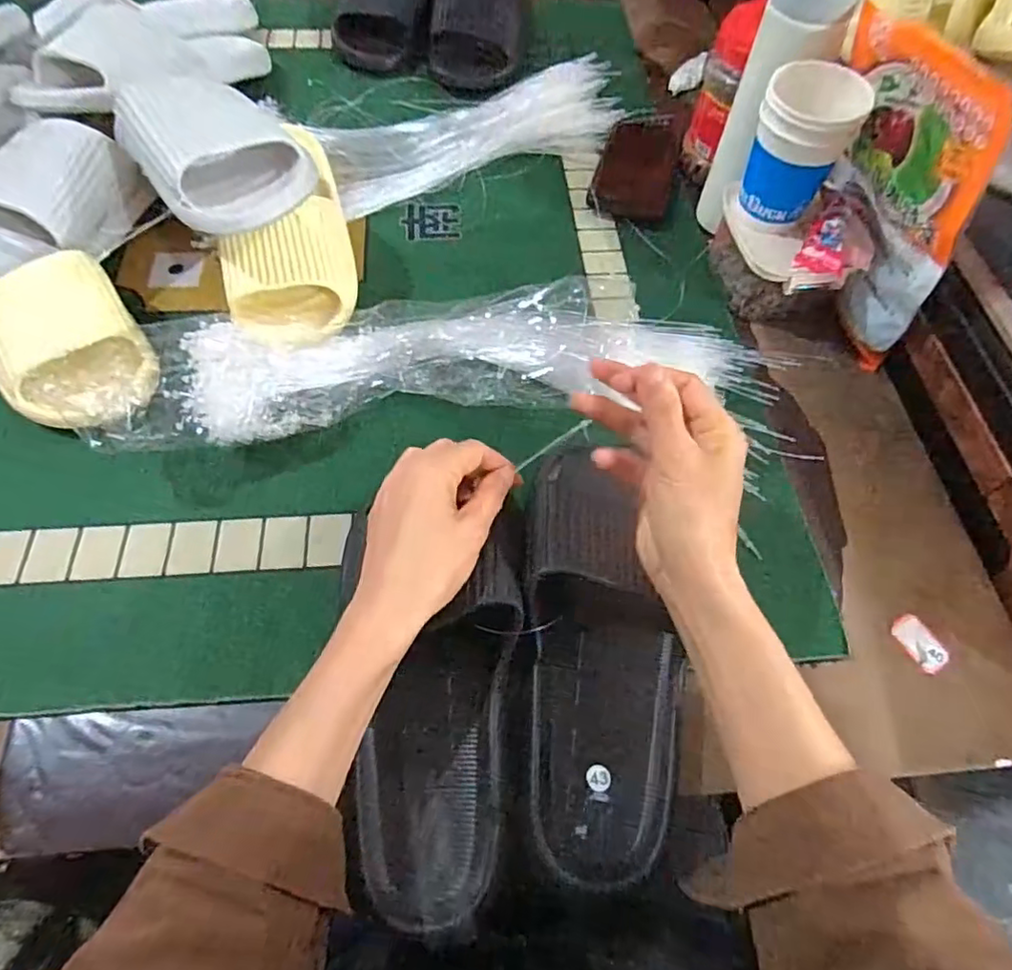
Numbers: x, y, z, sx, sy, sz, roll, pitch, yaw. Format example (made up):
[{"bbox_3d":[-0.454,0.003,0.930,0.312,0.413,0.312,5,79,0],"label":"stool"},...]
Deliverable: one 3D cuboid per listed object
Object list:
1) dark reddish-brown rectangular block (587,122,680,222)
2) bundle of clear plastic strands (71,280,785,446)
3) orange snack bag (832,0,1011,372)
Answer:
[{"bbox_3d":[0.135,-0.328,0.631,0.077,0.011,0.149,14,62,6],"label":"dark reddish-brown rectangular block"},{"bbox_3d":[-0.039,-0.091,0.461,0.472,0.058,0.123,-3,61,-3],"label":"bundle of clear plastic strands"},{"bbox_3d":[0.286,-0.211,0.461,0.033,0.220,0.162,-16,52,4],"label":"orange snack bag"}]

